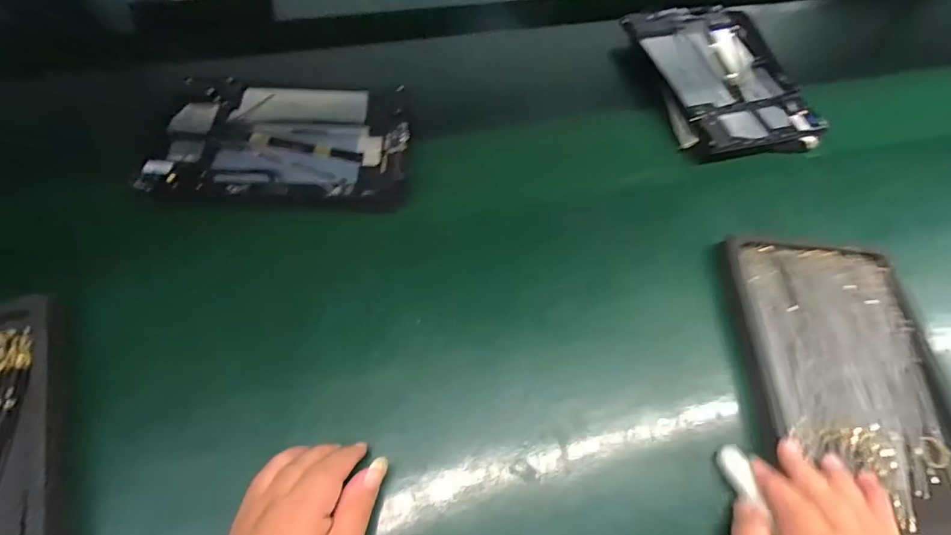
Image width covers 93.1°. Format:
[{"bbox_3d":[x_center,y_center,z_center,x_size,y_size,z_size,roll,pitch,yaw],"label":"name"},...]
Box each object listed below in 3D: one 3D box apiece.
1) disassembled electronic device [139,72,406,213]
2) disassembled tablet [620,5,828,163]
[{"bbox_3d":[-0.189,-0.126,0.456,0.235,0.029,0.165,0,60,-4],"label":"disassembled electronic device"},{"bbox_3d":[0.295,-0.236,0.549,0.160,0.020,0.247,-7,61,-8],"label":"disassembled tablet"}]

